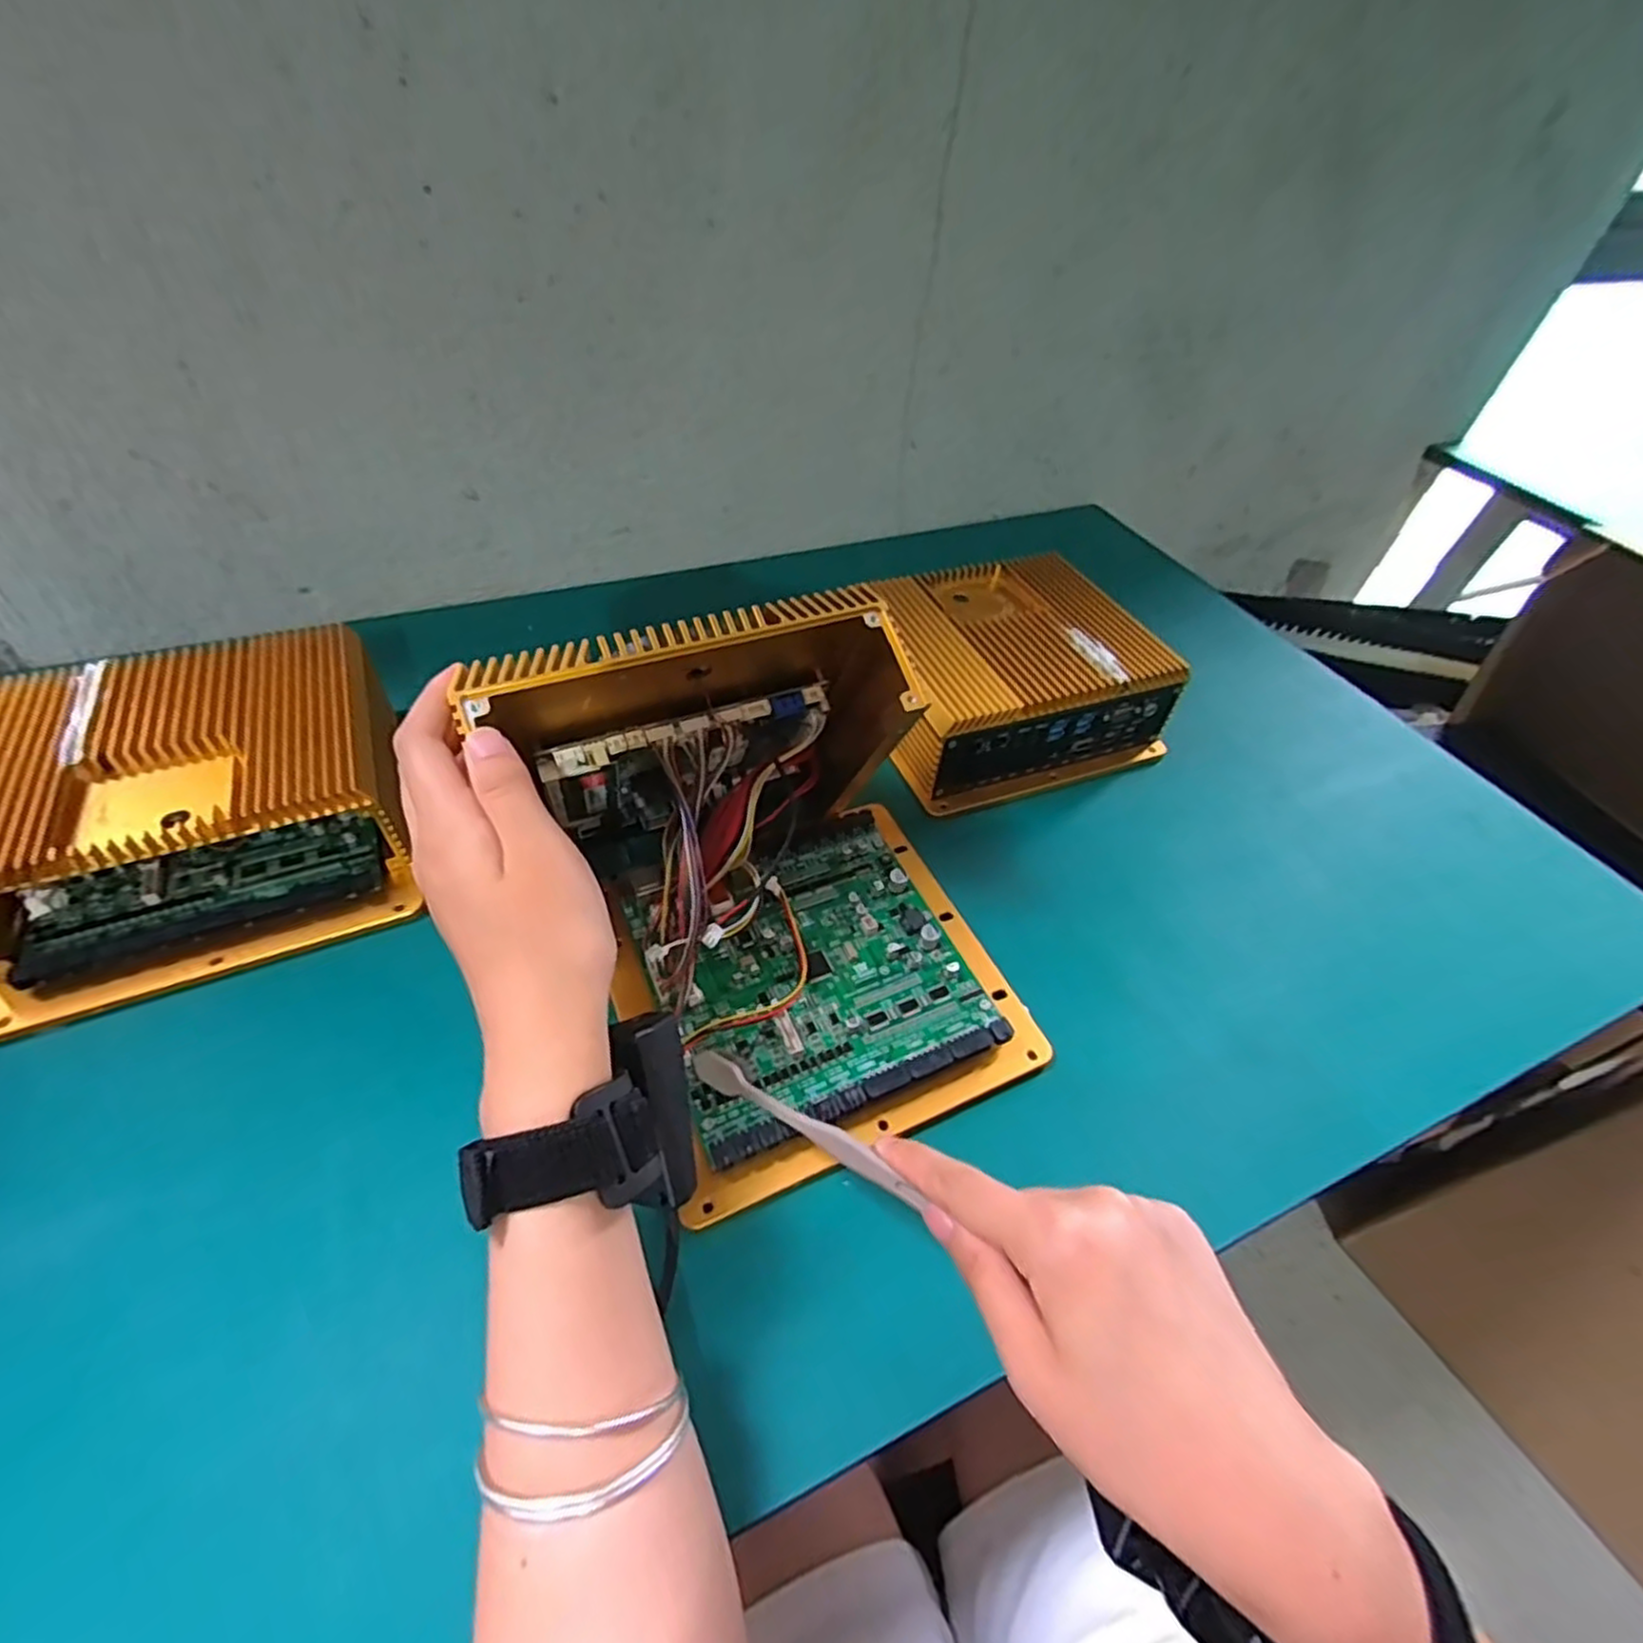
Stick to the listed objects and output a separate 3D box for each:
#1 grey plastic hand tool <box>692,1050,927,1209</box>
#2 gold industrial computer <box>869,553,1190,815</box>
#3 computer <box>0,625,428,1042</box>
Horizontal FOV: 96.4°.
[{"bbox_3d":[-0.010,0.121,0.300,0.112,0.004,0.014,15,92,33],"label":"grey plastic hand tool"},{"bbox_3d":[0.124,-0.111,0.512,0.189,0.058,0.174,-16,53,-18],"label":"gold industrial computer"},{"bbox_3d":[-0.329,-0.012,0.392,0.186,0.073,0.186,-16,53,-18],"label":"computer"}]

